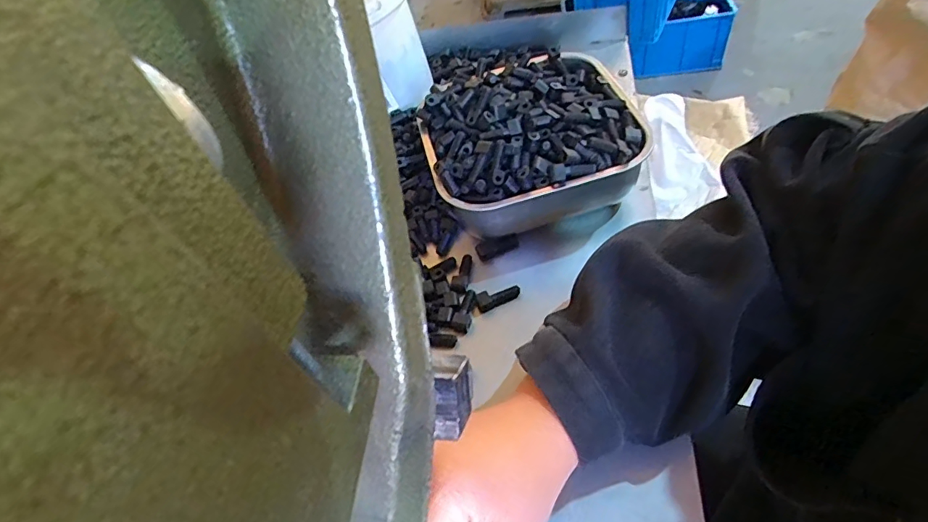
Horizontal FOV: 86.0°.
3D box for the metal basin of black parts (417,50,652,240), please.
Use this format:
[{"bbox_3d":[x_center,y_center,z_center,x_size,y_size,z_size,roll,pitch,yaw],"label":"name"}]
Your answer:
[{"bbox_3d":[0.054,-0.108,0.446,0.171,0.079,0.171,-6,51,7],"label":"metal basin of black parts"}]

